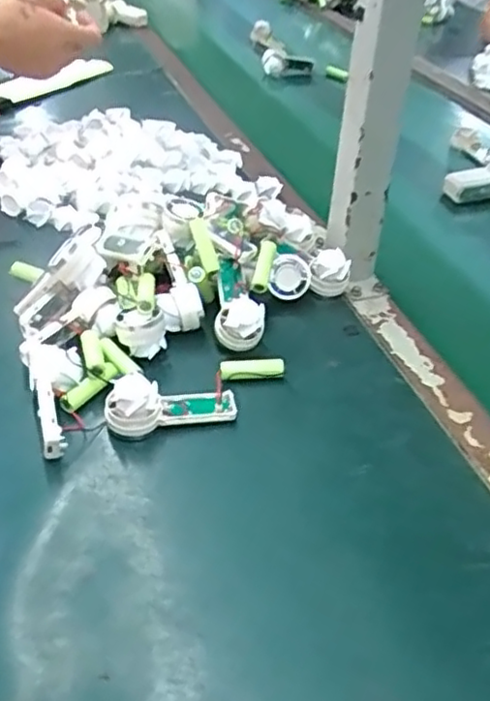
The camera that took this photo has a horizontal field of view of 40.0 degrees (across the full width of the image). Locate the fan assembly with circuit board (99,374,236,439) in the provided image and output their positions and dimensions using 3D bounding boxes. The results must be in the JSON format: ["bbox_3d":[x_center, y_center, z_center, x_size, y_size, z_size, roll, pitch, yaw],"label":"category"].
[{"bbox_3d":[-0.055,0.042,0.496,0.092,0.041,0.026,2,38,-20],"label":"fan assembly with circuit board"}]

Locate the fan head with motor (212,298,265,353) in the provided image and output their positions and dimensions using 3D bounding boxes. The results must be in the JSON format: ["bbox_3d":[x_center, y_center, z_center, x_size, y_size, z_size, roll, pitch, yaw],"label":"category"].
[{"bbox_3d":[-0.005,-0.021,0.565,0.042,0.042,0.030,4,40,2],"label":"fan head with motor"}]

